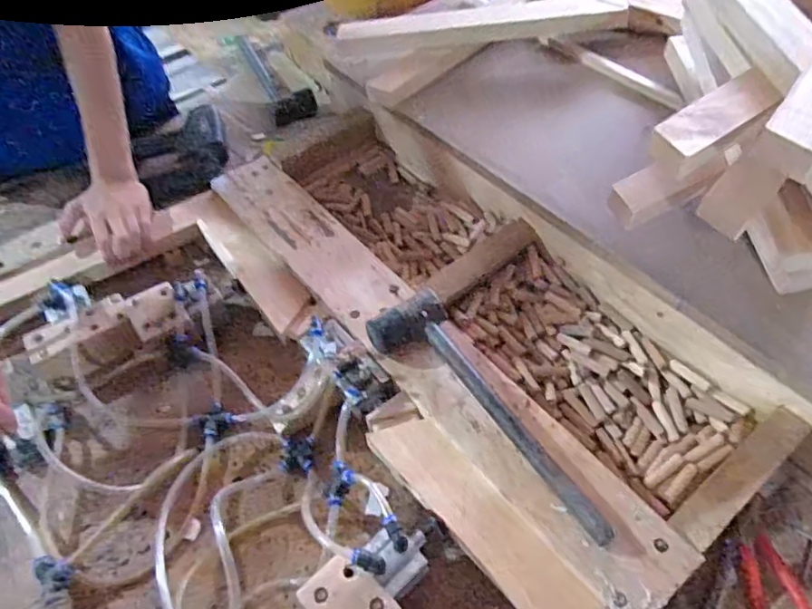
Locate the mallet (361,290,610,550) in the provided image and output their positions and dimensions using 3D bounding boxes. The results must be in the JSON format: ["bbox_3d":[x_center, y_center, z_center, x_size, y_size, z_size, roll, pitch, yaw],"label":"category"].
[{"bbox_3d":[0.075,0.119,0.613,0.088,0.057,0.319,-27,55,-16],"label":"mallet"}]

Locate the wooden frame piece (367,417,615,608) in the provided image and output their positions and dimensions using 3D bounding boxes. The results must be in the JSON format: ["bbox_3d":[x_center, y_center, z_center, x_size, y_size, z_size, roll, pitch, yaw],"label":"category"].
[{"bbox_3d":[0.078,0.214,0.579,0.063,0.020,0.280,-35,57,-21],"label":"wooden frame piece"}]

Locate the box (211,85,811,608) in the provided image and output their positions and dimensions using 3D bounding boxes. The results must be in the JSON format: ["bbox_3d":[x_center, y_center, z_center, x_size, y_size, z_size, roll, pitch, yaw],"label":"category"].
[{"bbox_3d":[0.075,-0.012,0.742,0.304,0.103,0.832,-34,57,-20],"label":"box"}]

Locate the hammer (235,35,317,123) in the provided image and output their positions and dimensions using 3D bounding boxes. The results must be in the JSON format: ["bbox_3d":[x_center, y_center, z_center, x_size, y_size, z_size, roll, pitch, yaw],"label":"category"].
[{"bbox_3d":[-0.266,-0.476,1.155,0.076,0.031,0.357,-21,53,-11],"label":"hammer"}]

